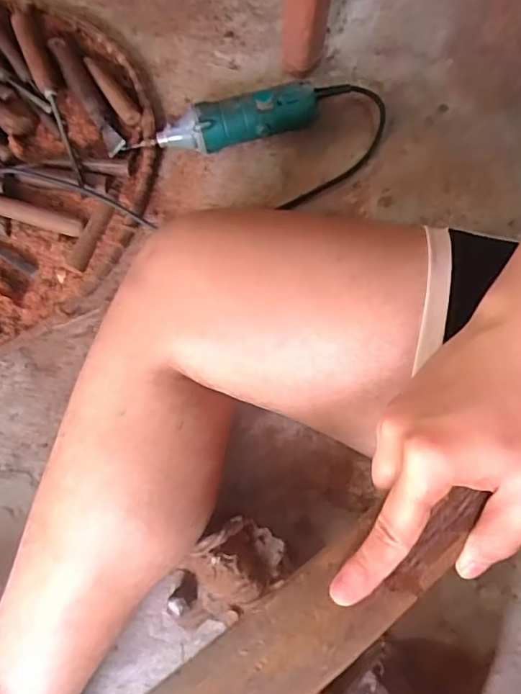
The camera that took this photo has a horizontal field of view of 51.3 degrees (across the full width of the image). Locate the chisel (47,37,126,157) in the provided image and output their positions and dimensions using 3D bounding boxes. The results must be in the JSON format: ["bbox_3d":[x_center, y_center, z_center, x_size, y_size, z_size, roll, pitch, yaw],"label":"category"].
[{"bbox_3d":[-0.203,-0.297,0.638,0.023,0.017,0.153,-30,87,-9],"label":"chisel"}]

